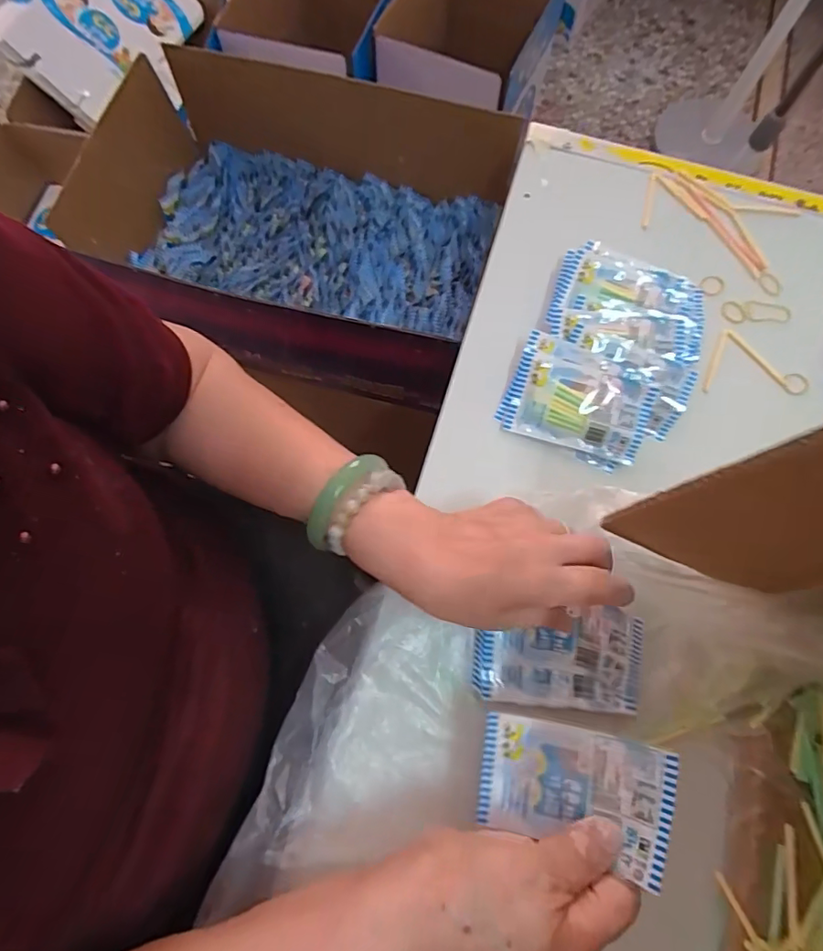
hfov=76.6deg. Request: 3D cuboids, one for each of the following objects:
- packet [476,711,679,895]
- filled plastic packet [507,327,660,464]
[{"bbox_3d":[0.090,0.177,0.295,0.103,0.014,0.063,3,78,25],"label":"packet"},{"bbox_3d":[0.134,-0.062,0.422,0.108,0.036,0.081,18,75,5],"label":"filled plastic packet"}]

